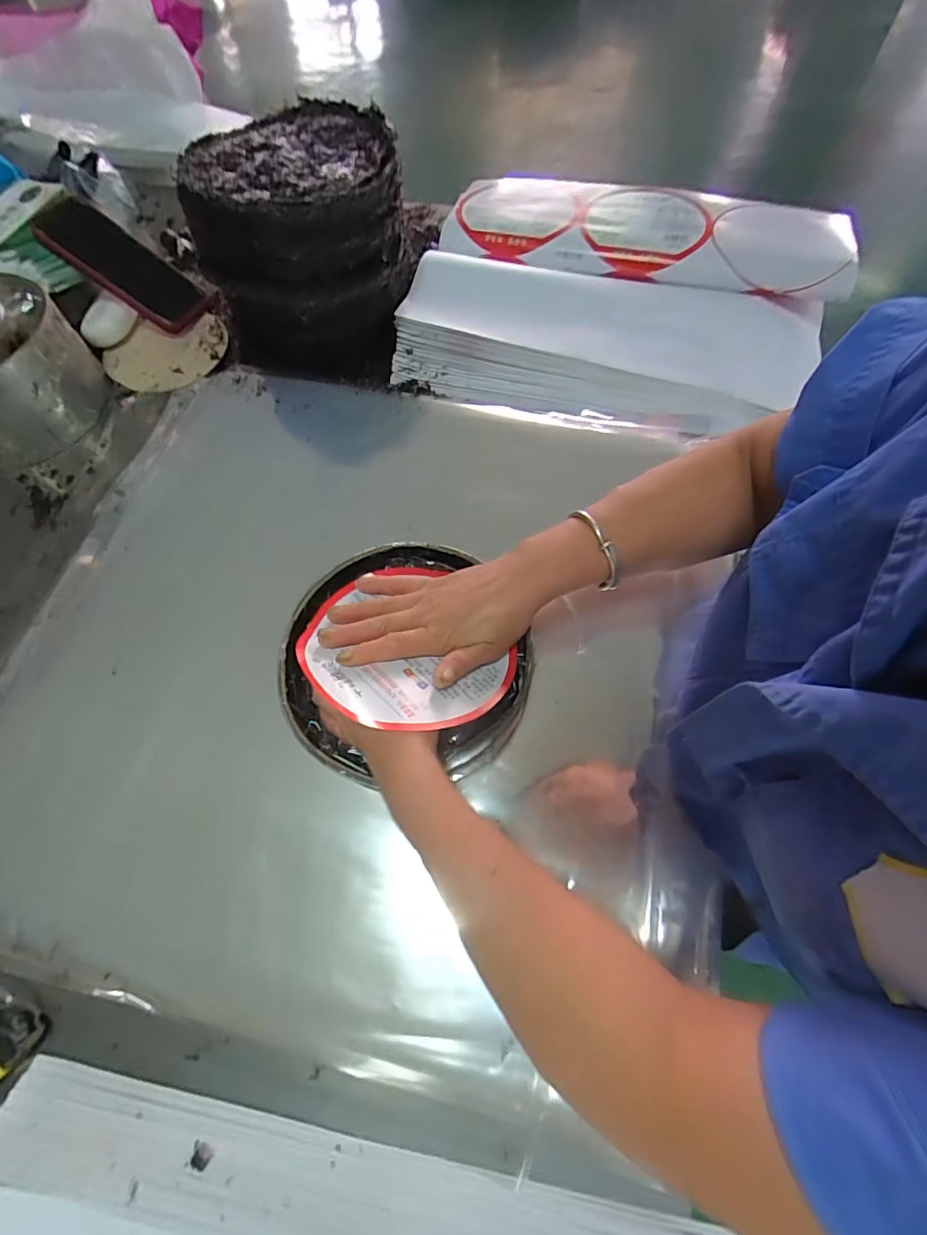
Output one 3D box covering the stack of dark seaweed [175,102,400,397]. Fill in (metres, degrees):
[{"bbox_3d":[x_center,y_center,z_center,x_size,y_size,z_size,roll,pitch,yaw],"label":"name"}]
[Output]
[{"bbox_3d":[-0.163,-0.394,0.528,0.209,0.152,0.224,9,67,7],"label":"stack of dark seaweed"}]

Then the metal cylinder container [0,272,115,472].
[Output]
[{"bbox_3d":[-0.505,-0.269,0.527,0.186,0.108,0.179,30,71,15],"label":"metal cylinder container"}]

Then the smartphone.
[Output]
[{"bbox_3d":[-0.393,-0.409,0.582,0.162,0.016,0.077,35,60,-27],"label":"smartphone"}]

